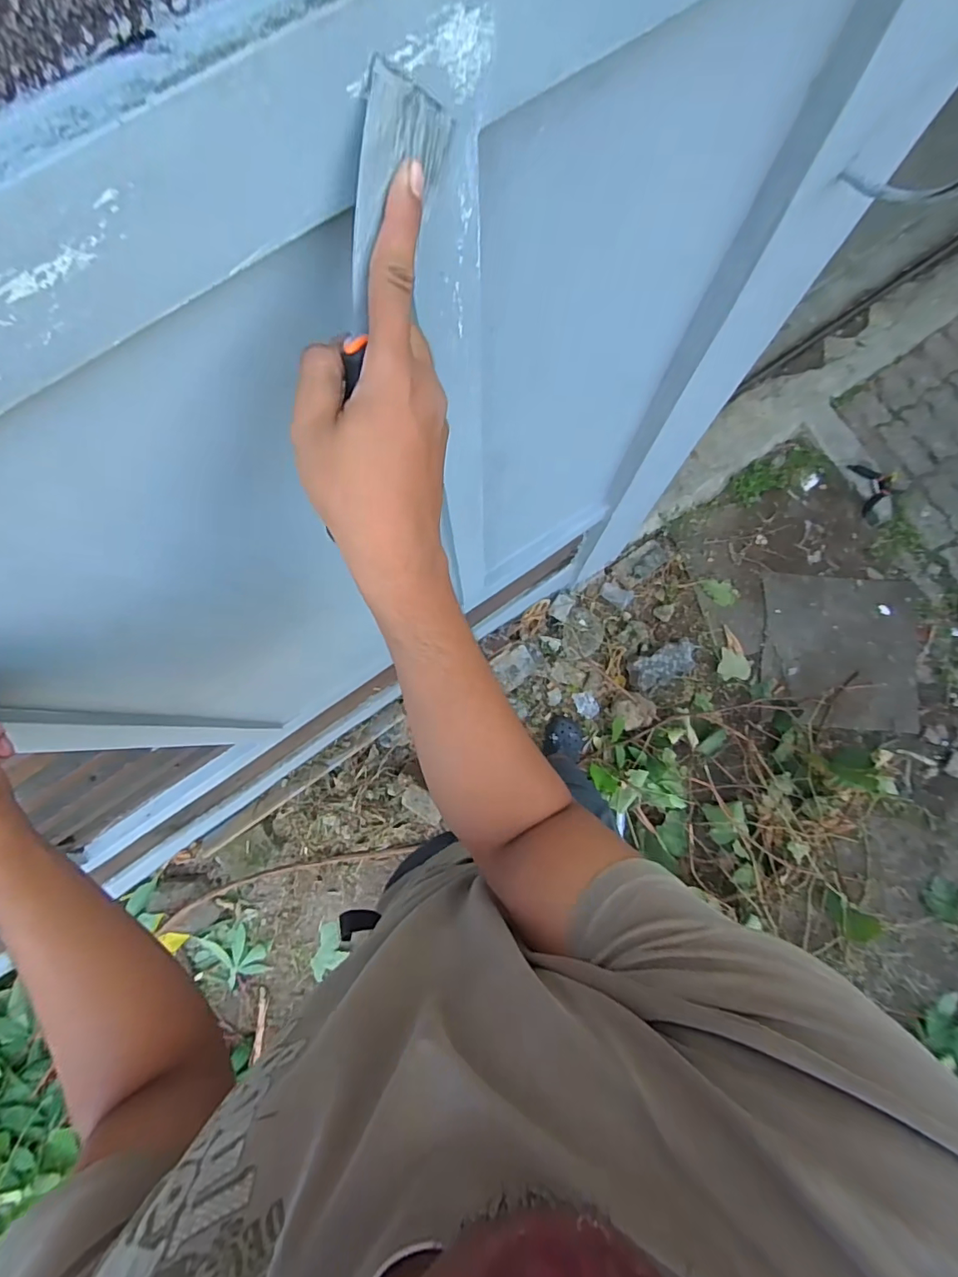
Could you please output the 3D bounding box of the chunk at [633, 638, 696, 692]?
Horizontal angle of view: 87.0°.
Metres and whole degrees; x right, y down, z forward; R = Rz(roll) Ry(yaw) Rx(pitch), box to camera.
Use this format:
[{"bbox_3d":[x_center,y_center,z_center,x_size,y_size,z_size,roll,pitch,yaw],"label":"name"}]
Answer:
[{"bbox_3d":[0.581,0.083,1.578,0.230,0.074,0.110,-23,80,-3],"label":"chunk"}]

